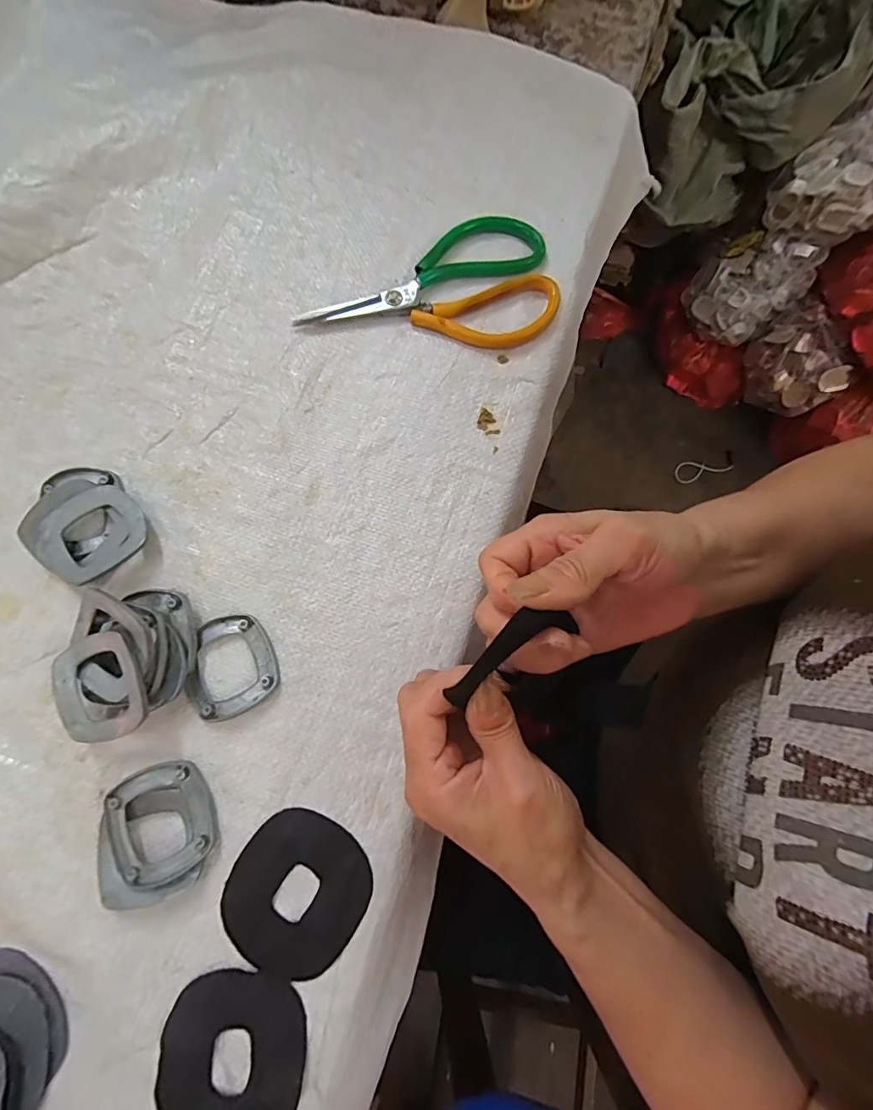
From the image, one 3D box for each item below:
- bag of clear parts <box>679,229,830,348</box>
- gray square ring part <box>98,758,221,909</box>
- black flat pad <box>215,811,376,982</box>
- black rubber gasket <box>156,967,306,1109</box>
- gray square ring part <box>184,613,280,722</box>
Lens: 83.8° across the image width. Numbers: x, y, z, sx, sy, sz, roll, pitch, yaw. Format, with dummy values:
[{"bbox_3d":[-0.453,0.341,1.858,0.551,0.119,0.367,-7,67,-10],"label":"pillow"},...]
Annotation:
[{"bbox_3d":[0.622,-0.540,0.970,0.181,0.149,0.156,43,81,9],"label":"bag of clear parts"},{"bbox_3d":[-0.165,0.162,0.285,0.065,0.012,0.069,-14,77,-3],"label":"gray square ring part"},{"bbox_3d":[-0.081,0.194,0.281,0.076,0.004,0.082,33,79,8],"label":"black flat pad"},{"bbox_3d":[-0.109,0.271,0.262,0.075,0.007,0.079,0,77,0],"label":"black rubber gasket"},{"bbox_3d":[-0.133,0.070,0.308,0.057,0.009,0.062,-27,78,-6],"label":"gray square ring part"}]

